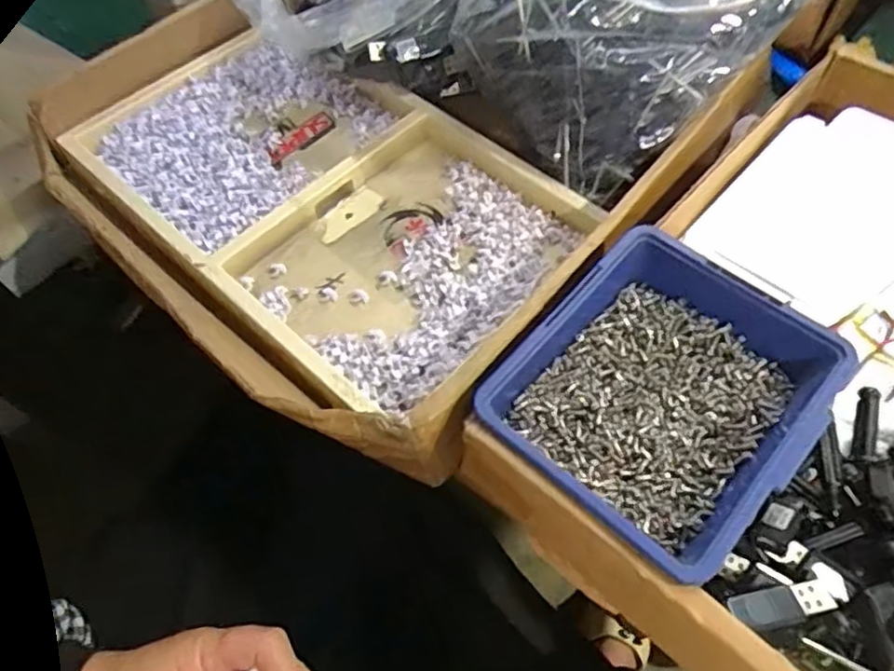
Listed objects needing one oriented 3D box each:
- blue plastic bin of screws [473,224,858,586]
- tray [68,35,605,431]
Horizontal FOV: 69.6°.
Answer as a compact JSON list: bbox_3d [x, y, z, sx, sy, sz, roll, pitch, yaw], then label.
[{"bbox_3d":[0.101,0.033,0.313,0.125,0.054,0.137,38,67,22],"label":"blue plastic bin of screws"},{"bbox_3d":[-0.086,-0.098,0.425,0.319,0.024,0.193,36,66,21],"label":"tray"}]

